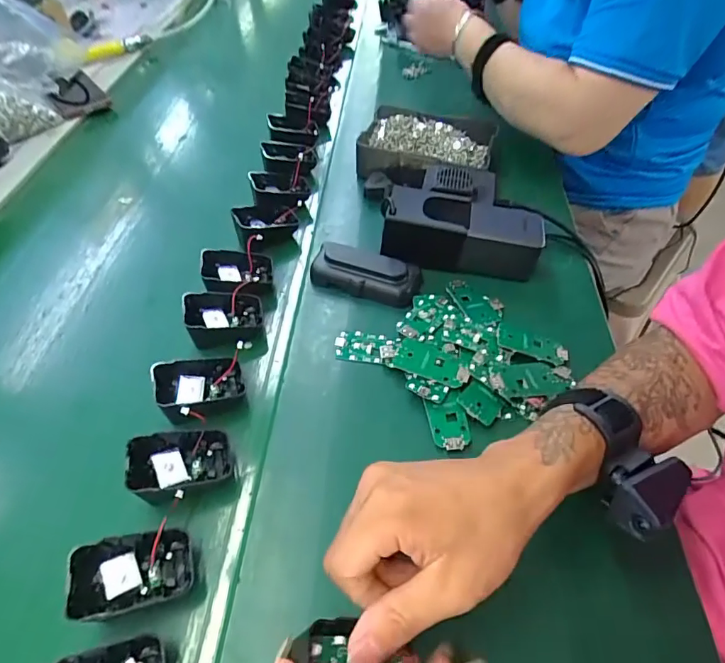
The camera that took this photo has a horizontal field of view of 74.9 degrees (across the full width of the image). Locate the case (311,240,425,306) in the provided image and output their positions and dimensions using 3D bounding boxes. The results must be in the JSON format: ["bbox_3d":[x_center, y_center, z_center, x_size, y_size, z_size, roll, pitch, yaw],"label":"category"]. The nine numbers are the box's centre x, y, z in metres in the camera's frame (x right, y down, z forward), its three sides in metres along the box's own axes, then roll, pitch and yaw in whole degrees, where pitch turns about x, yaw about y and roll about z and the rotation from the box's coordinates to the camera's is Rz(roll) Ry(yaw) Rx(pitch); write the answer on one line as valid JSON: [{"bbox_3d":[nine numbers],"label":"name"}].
[{"bbox_3d":[0.004,-0.059,0.468,0.105,0.025,0.048,17,53,17],"label":"case"}]

